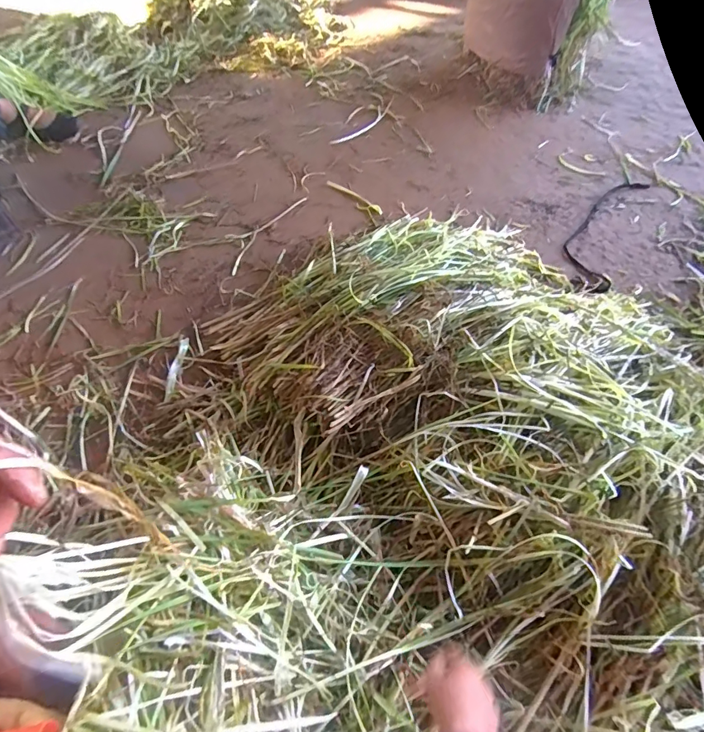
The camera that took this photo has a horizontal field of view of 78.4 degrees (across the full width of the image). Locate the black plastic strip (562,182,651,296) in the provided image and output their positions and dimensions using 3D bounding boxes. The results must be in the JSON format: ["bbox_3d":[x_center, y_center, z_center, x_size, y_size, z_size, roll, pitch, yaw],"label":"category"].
[{"bbox_3d":[0.655,-0.363,1.118,0.124,0.028,0.553,29,59,16],"label":"black plastic strip"}]

